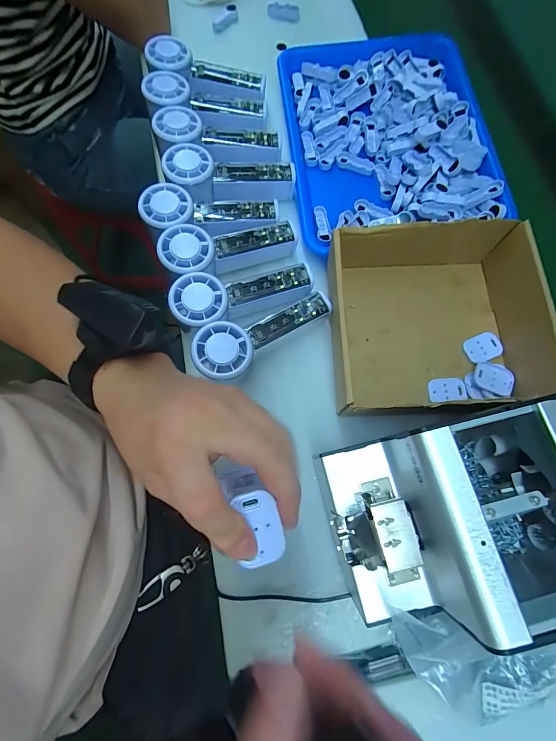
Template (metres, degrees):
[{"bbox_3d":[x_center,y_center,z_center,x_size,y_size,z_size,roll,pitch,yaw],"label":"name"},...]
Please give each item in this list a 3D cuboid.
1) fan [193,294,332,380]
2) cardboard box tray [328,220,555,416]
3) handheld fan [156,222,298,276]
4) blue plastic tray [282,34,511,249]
[{"bbox_3d":[-0.013,-0.036,0.334,0.150,0.027,0.053,-25,74,-22],"label":"fan"},{"bbox_3d":[0.171,-0.057,0.347,0.224,0.067,0.189,-3,74,1],"label":"cardboard box tray"},{"bbox_3d":[-0.056,-0.136,0.370,0.153,0.047,0.064,-14,63,-19],"label":"handheld fan"},{"bbox_3d":[0.142,-0.304,0.434,0.256,0.053,0.331,-4,74,1],"label":"blue plastic tray"}]

